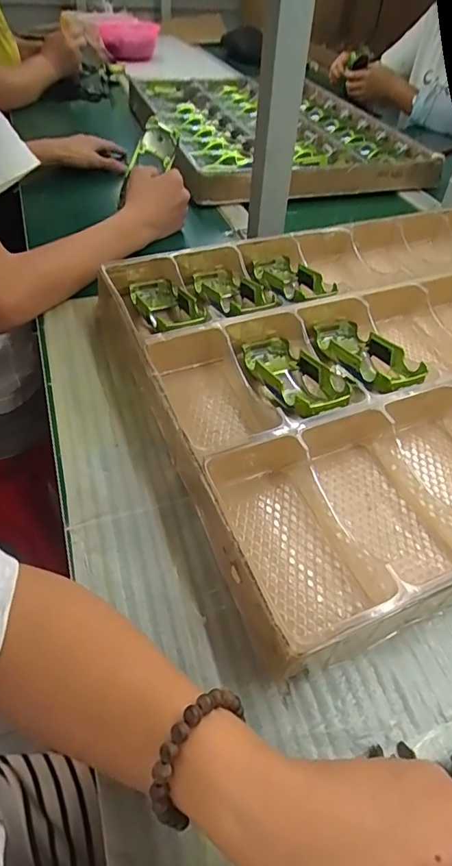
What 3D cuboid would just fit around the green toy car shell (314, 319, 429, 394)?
[{"bbox_3d":[0.140,-0.077,0.482,0.062,0.036,0.135,-14,48,-16],"label":"green toy car shell"}]

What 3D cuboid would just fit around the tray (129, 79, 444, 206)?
[{"bbox_3d":[0.054,-0.639,0.997,0.487,0.069,0.659,-14,48,-16],"label":"tray"}]

